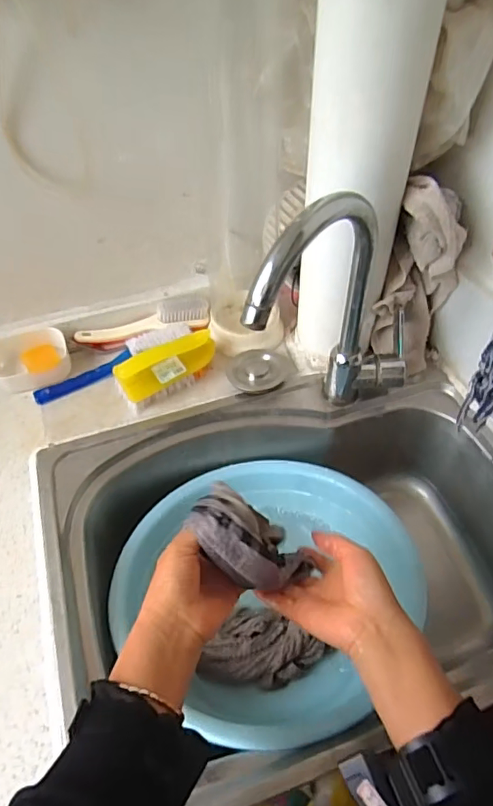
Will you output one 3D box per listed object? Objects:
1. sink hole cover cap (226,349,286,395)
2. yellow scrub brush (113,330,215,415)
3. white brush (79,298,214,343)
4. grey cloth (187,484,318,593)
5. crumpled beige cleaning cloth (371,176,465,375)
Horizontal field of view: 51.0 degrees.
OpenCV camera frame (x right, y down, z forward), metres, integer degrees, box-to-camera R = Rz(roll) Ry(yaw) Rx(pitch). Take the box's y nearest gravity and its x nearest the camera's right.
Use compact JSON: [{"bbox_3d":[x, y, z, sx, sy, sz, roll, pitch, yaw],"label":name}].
[{"bbox_3d":[0.015,-0.048,0.723,0.082,0.026,0.069,0,51,3],"label":"sink hole cover cap"},{"bbox_3d":[-0.107,-0.046,0.704,0.139,0.060,0.051,-24,54,-16],"label":"yellow scrub brush"},{"bbox_3d":[-0.155,-0.121,0.777,0.202,0.034,0.049,-9,51,-5],"label":"white brush"},{"bbox_3d":[0.014,0.134,0.487,0.041,0.153,0.075,-23,42,32],"label":"grey cloth"},{"bbox_3d":[0.216,-0.153,0.645,0.083,0.238,0.070,16,53,15],"label":"crumpled beige cleaning cloth"}]

